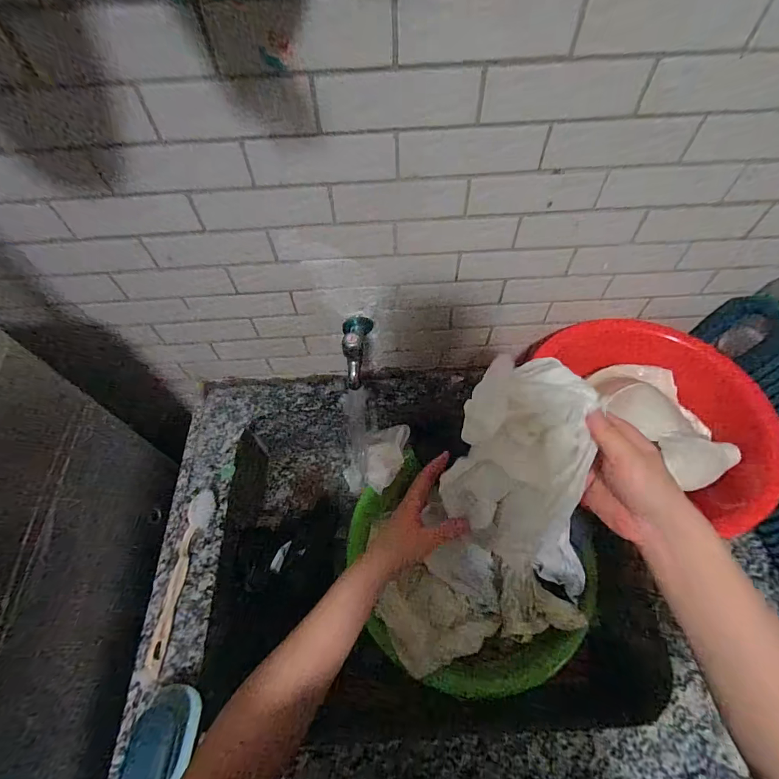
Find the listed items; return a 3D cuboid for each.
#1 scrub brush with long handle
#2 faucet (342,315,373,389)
[{"bbox_3d":[-0.288,0.259,0.572,0.032,0.016,0.231,0,59,4],"label":"scrub brush with long handle"},{"bbox_3d":[-0.044,-0.061,0.584,0.041,0.070,0.107,-6,59,1],"label":"faucet"}]

